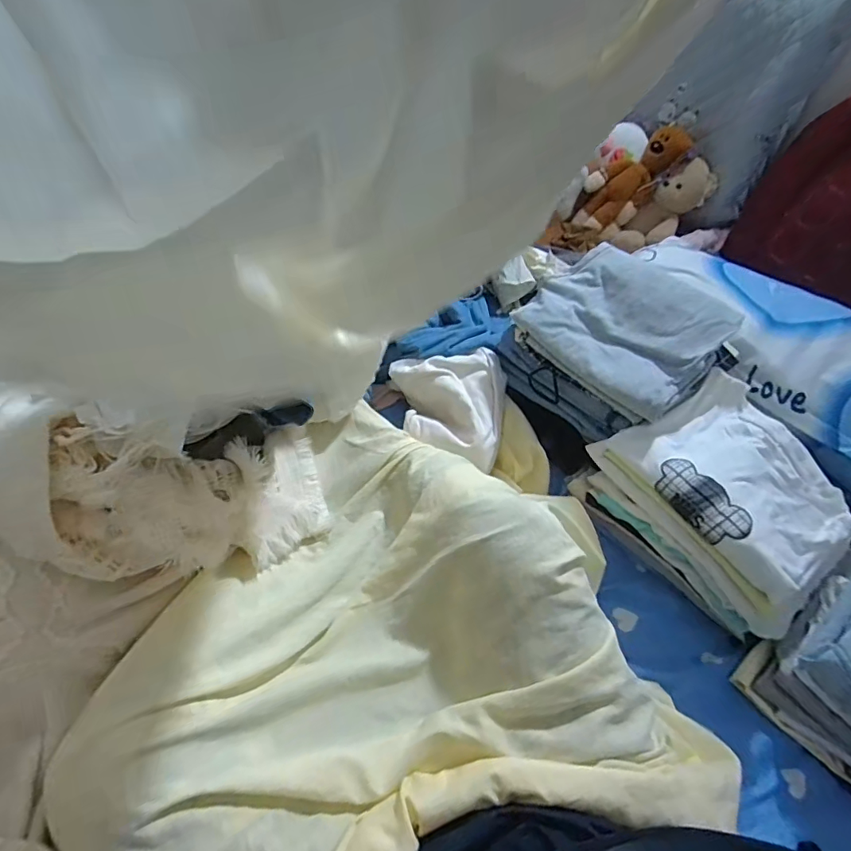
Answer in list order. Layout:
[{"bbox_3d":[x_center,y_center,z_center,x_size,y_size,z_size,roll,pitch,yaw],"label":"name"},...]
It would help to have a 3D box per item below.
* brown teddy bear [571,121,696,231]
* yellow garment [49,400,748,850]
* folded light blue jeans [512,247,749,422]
[{"bbox_3d":[0.492,-0.598,1.180,0.108,0.289,0.097,27,39,-35],"label":"brown teddy bear"},{"bbox_3d":[-0.051,0.201,0.499,0.523,0.126,0.543,-20,55,-22],"label":"yellow garment"},{"bbox_3d":[0.280,-0.148,0.689,0.214,0.030,0.253,-44,65,-10],"label":"folded light blue jeans"}]

